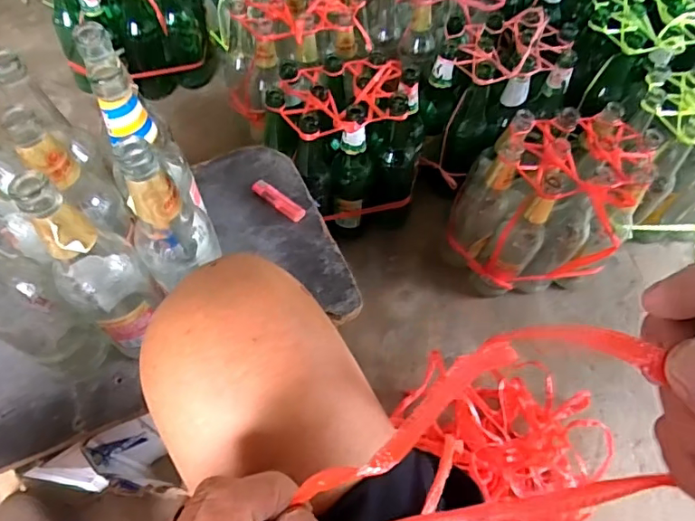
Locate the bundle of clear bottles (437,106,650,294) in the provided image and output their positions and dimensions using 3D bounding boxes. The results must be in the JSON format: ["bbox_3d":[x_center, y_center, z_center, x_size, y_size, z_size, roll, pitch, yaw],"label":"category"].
[{"bbox_3d":[0.298,-0.088,0.803,0.220,0.247,0.240,1,61,-2],"label":"bundle of clear bottles"}]

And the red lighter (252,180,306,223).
[{"bbox_3d":[-0.092,-0.080,0.684,0.083,0.008,0.021,37,65,17],"label":"red lighter"}]

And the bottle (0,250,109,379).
[{"bbox_3d":[-0.281,0.029,0.432,0.076,0.227,0.060,31,64,14],"label":"bottle"}]

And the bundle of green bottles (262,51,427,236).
[{"bbox_3d":[0.000,-0.177,0.865,0.242,0.277,0.173,-13,62,-10],"label":"bundle of green bottles"}]

